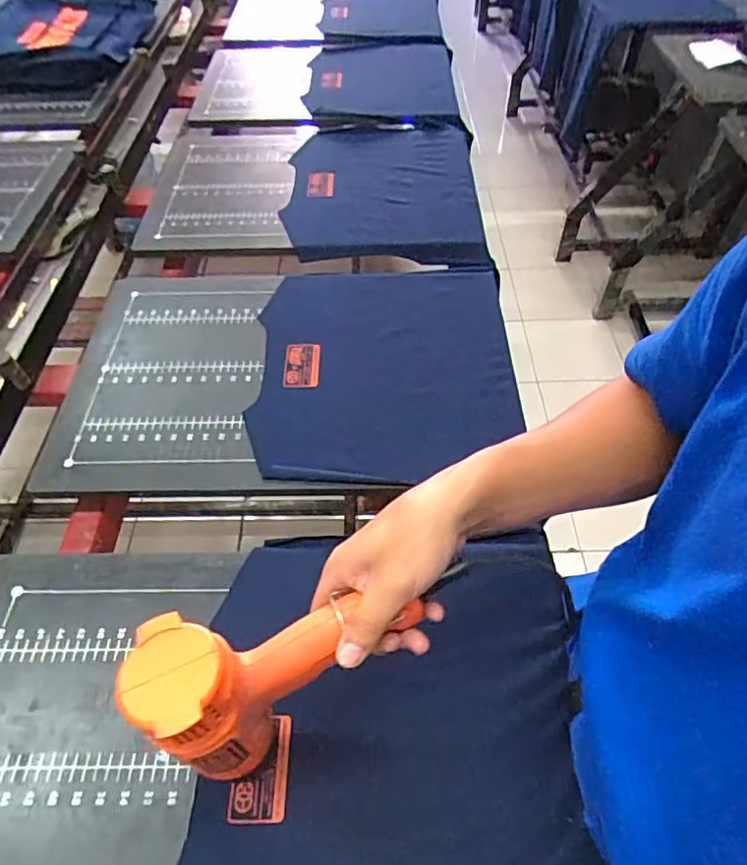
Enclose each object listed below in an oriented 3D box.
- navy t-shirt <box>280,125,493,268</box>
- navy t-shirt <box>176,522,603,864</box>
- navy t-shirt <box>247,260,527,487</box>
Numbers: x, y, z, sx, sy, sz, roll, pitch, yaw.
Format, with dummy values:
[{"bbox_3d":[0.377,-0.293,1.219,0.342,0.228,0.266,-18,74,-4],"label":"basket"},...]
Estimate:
[{"bbox_3d":[0.019,-0.452,1.075,0.342,0.023,0.447,0,52,2],"label":"navy t-shirt"},{"bbox_3d":[0.017,0.273,0.492,0.330,0.033,0.396,0,52,2],"label":"navy t-shirt"},{"bbox_3d":[0.019,-0.103,0.804,0.345,0.022,0.400,-2,52,1],"label":"navy t-shirt"}]

